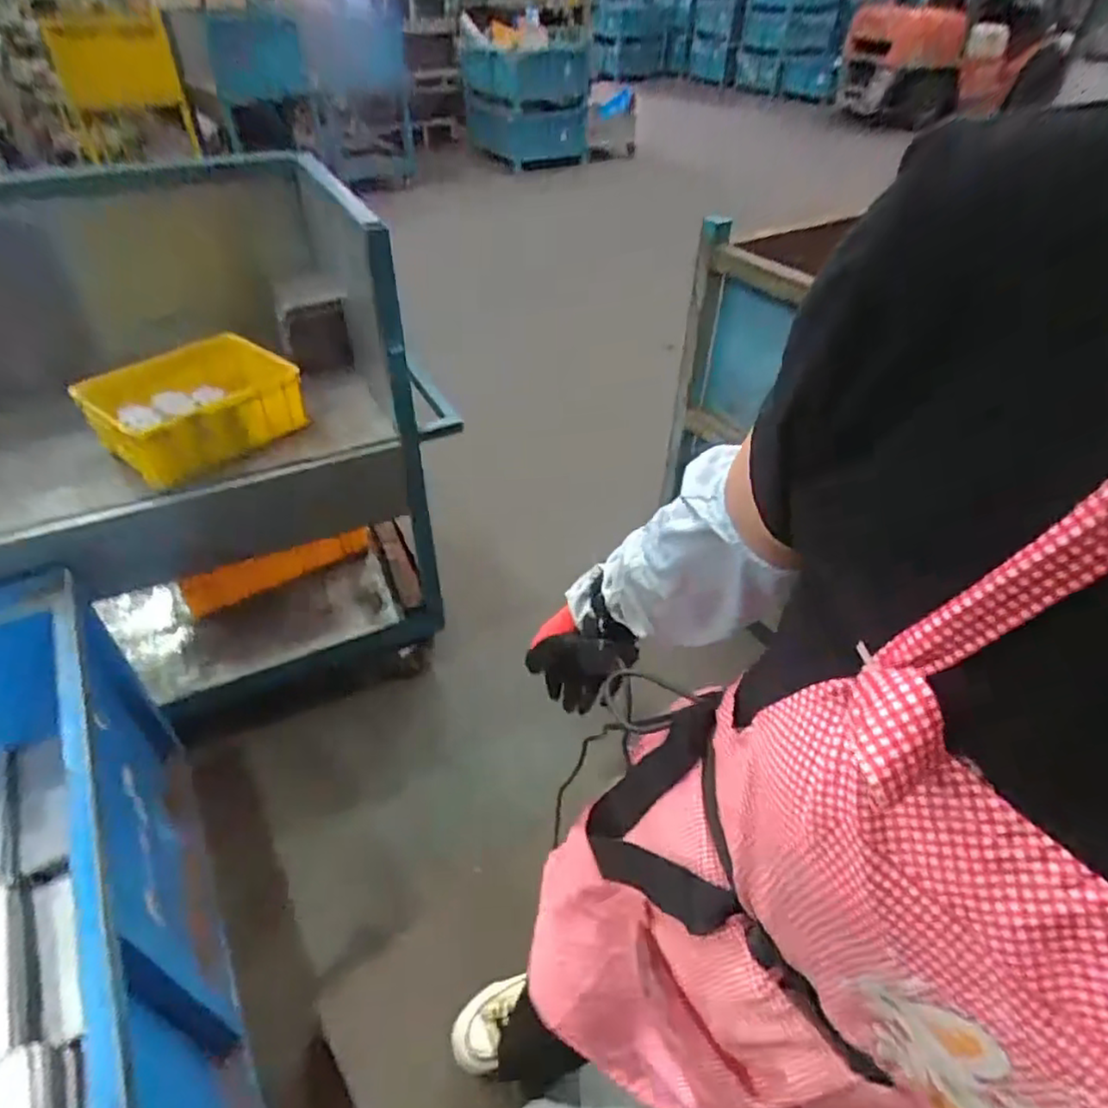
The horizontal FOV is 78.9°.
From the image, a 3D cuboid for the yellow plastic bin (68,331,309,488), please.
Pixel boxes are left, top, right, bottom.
[{"bbox_3d":[-0.687,-0.297,1.319,0.244,0.145,0.370,34,52,31],"label":"yellow plastic bin"}]

